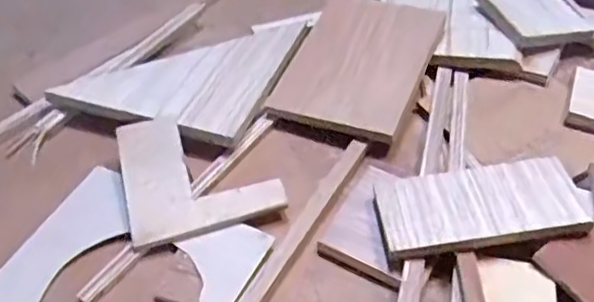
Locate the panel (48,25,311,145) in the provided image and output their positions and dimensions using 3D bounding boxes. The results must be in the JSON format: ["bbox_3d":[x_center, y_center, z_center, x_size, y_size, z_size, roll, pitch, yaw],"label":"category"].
[{"bbox_3d":[-0.142,-0.116,0.773,0.237,0.024,0.254,18,46,13],"label":"panel"}]

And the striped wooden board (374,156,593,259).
[{"bbox_3d":[0.181,0.049,0.583,0.198,0.017,0.098,-9,45,2],"label":"striped wooden board"}]

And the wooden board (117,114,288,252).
[{"bbox_3d":[-0.109,0.018,0.643,0.157,0.012,0.156,-17,58,-6],"label":"wooden board"}]

